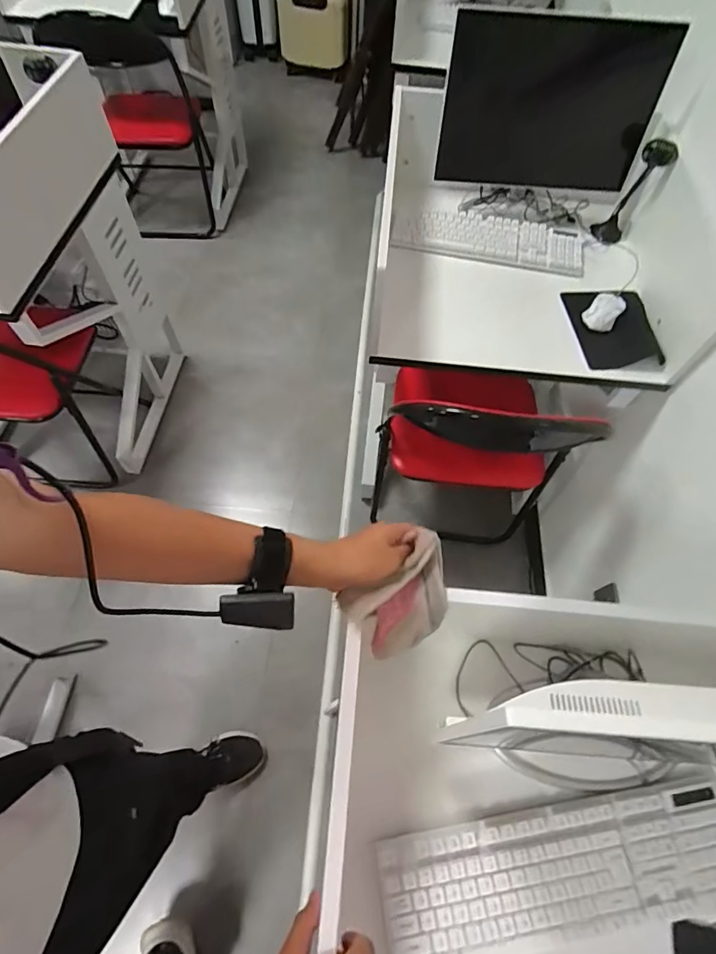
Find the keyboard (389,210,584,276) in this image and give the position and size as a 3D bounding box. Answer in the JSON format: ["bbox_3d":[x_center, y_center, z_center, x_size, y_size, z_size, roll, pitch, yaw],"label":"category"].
[{"bbox_3d":[0.273,-0.503,0.984,0.396,0.025,0.120,10,63,2],"label":"keyboard"}]

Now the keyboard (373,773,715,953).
[{"bbox_3d":[0.242,0.462,0.549,0.424,0.035,0.125,-7,64,-6],"label":"keyboard"}]

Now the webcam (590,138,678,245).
[{"bbox_3d":[0.541,-0.563,0.917,0.058,0.196,0.050,3,63,-2],"label":"webcam"}]

